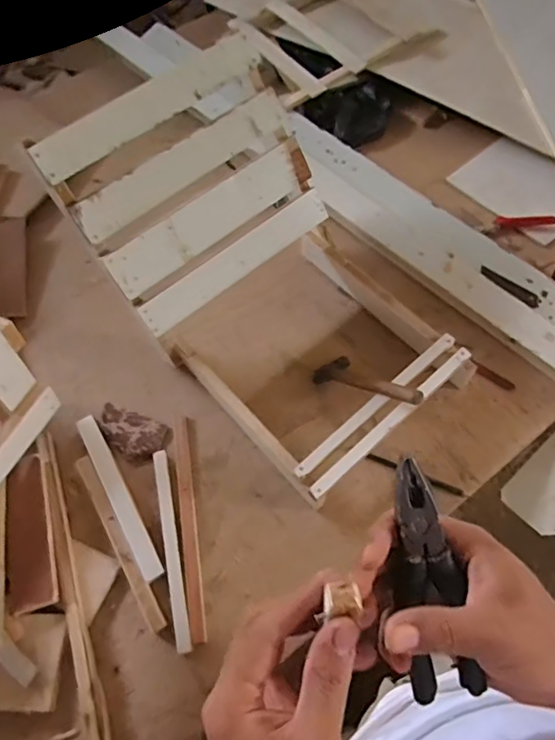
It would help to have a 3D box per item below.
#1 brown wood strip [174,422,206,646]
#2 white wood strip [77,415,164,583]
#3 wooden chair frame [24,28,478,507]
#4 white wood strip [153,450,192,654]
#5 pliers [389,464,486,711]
[{"bbox_3d":[-0.118,0.196,0.691,0.021,0.015,0.288,-10,61,-2],"label":"brown wood strip"},{"bbox_3d":[-0.212,0.165,0.704,0.026,0.018,0.241,-29,66,-10],"label":"white wood strip"},{"bbox_3d":[-0.010,-0.141,0.703,0.354,0.285,0.514,-36,65,-15],"label":"wooden chair frame"},{"bbox_3d":[-0.137,0.223,0.675,0.019,0.018,0.248,-13,61,-4],"label":"white wood strip"},{"bbox_3d":[0.089,0.125,0.313,0.041,0.011,0.144,-11,95,-2],"label":"pliers"}]

